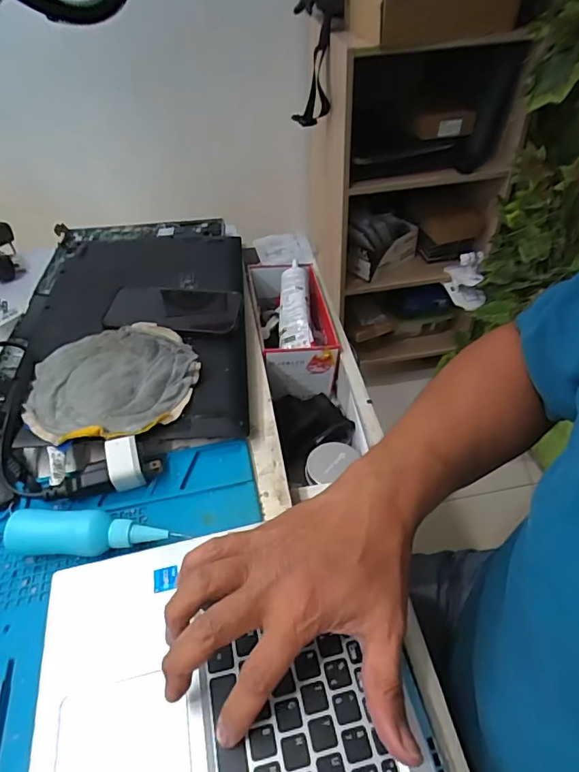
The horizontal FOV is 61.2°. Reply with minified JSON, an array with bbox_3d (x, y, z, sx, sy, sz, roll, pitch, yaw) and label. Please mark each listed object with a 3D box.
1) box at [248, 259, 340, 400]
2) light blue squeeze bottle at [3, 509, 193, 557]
[{"bbox_3d":[0.004,-0.084,0.649,0.093,0.086,0.187,-8,48,-4],"label":"box"},{"bbox_3d":[-0.154,0.119,0.388,0.136,0.028,0.031,0,45,4],"label":"light blue squeeze bottle"}]

